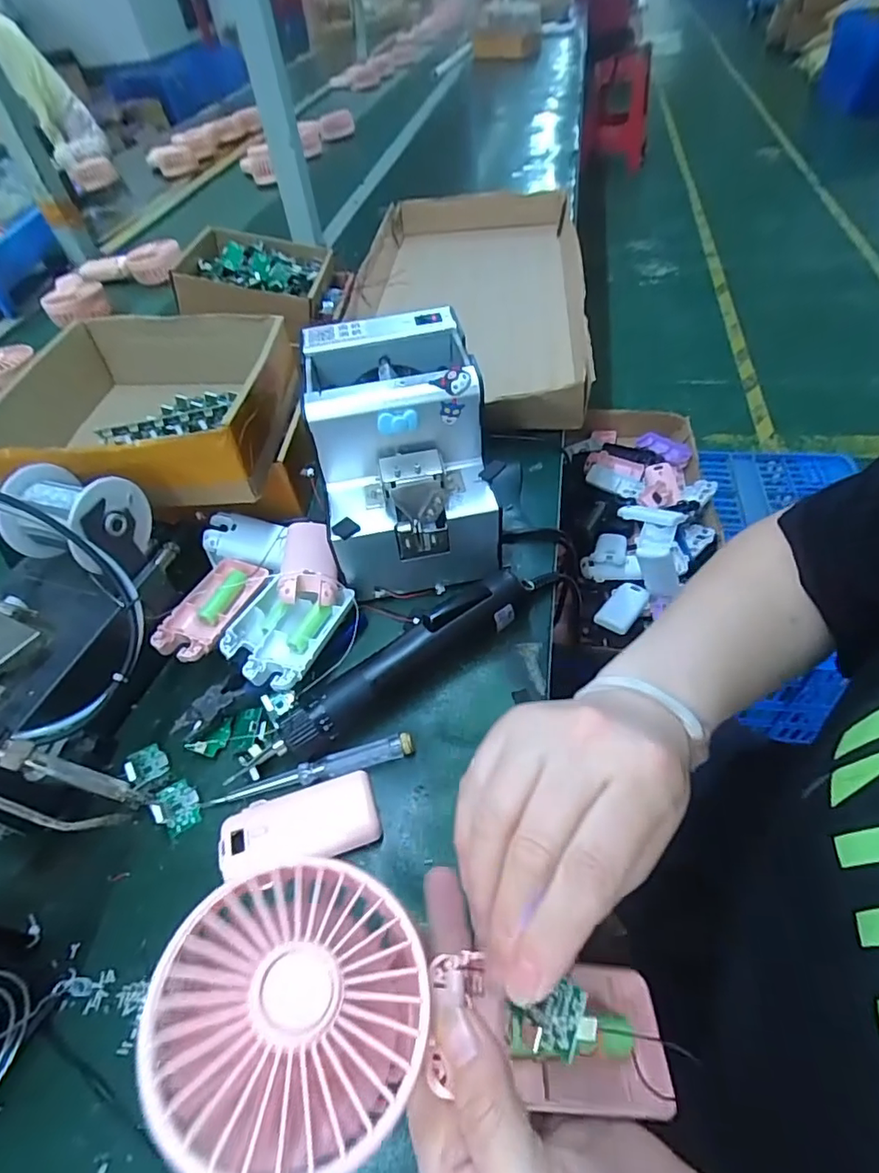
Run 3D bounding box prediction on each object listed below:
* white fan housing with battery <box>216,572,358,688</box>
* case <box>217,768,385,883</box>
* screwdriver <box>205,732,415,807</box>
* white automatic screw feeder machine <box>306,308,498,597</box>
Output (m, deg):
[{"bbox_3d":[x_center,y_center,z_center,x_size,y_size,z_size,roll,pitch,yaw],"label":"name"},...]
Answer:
[{"bbox_3d":[-0.113,0.032,0.407,0.069,0.019,0.088,16,55,19],"label":"white fan housing with battery"},{"bbox_3d":[-0.085,0.143,0.334,0.092,0.014,0.045,-14,51,-5],"label":"case"},{"bbox_3d":[-0.083,0.120,0.357,0.133,0.014,0.015,-16,51,-6],"label":"screwdriver"},{"bbox_3d":[-0.031,-0.105,0.441,0.124,0.140,0.170,-10,50,-3],"label":"white automatic screw feeder machine"}]

